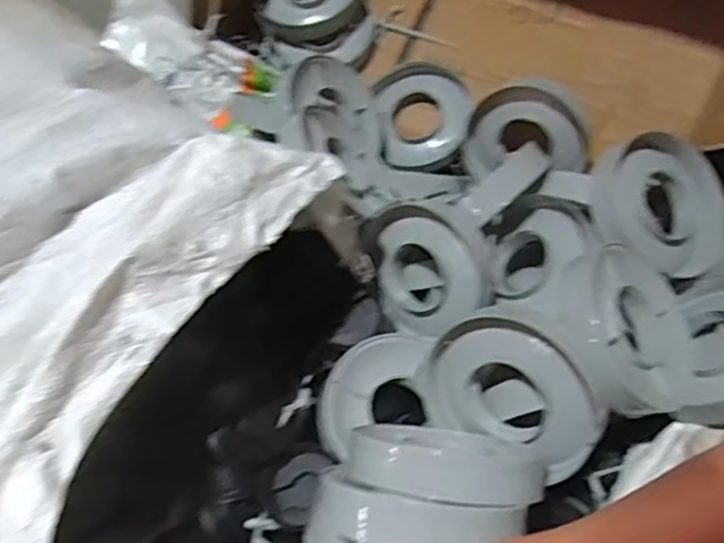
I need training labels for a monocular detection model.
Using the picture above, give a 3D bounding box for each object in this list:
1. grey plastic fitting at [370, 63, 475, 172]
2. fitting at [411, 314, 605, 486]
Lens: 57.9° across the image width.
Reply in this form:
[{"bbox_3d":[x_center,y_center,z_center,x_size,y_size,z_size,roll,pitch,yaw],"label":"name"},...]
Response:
[{"bbox_3d":[0.088,-0.216,0.915,0.128,0.033,0.142,-9,93,8],"label":"grey plastic fitting"},{"bbox_3d":[0.132,0.100,0.593,0.169,0.126,0.055,13,15,35],"label":"fitting"}]

